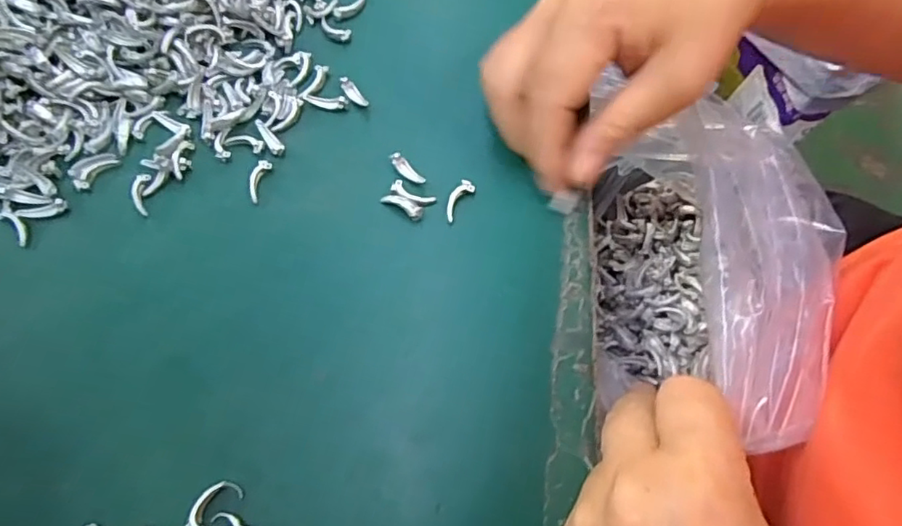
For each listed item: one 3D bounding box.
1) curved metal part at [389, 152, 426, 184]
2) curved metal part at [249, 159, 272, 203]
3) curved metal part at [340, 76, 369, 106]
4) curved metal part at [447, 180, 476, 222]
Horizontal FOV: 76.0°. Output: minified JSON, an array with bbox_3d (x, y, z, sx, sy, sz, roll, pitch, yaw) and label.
[{"bbox_3d":[-0.020,-0.043,0.262,0.006,0.004,0.020,-40,74,-13],"label":"curved metal part"},{"bbox_3d":[-0.088,-0.038,0.262,0.007,0.004,0.020,15,70,6],"label":"curved metal part"},{"bbox_3d":[-0.047,-0.083,0.279,0.007,0.005,0.020,-37,74,-13],"label":"curved metal part"},{"bbox_3d":[0.003,-0.029,0.257,0.008,0.004,0.019,34,73,12],"label":"curved metal part"}]

